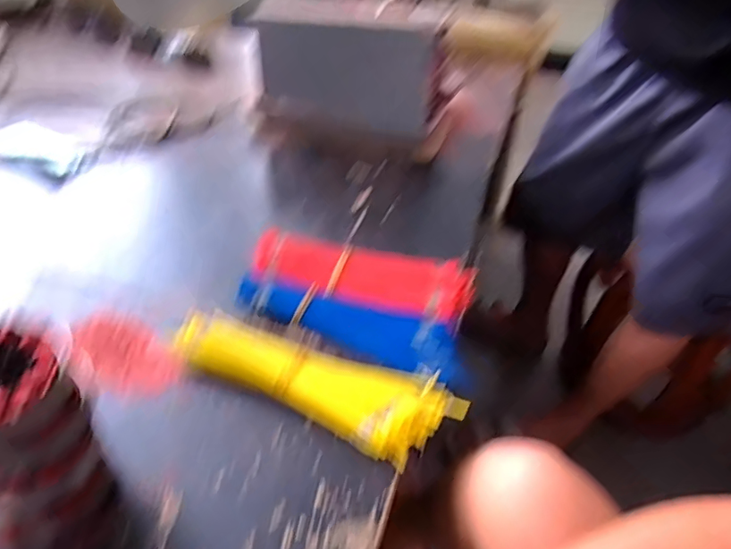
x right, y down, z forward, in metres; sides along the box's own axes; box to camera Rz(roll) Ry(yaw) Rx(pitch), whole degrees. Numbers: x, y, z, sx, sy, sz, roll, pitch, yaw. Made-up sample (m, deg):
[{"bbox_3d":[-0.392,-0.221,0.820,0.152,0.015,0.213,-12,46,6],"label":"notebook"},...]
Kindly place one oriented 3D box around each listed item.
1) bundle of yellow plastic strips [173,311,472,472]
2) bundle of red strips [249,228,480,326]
[{"bbox_3d":[-0.050,0.096,0.489,0.274,0.032,0.082,17,41,16],"label":"bundle of yellow plastic strips"},{"bbox_3d":[-0.005,-0.002,0.592,0.246,0.034,0.072,12,40,11],"label":"bundle of red strips"}]

